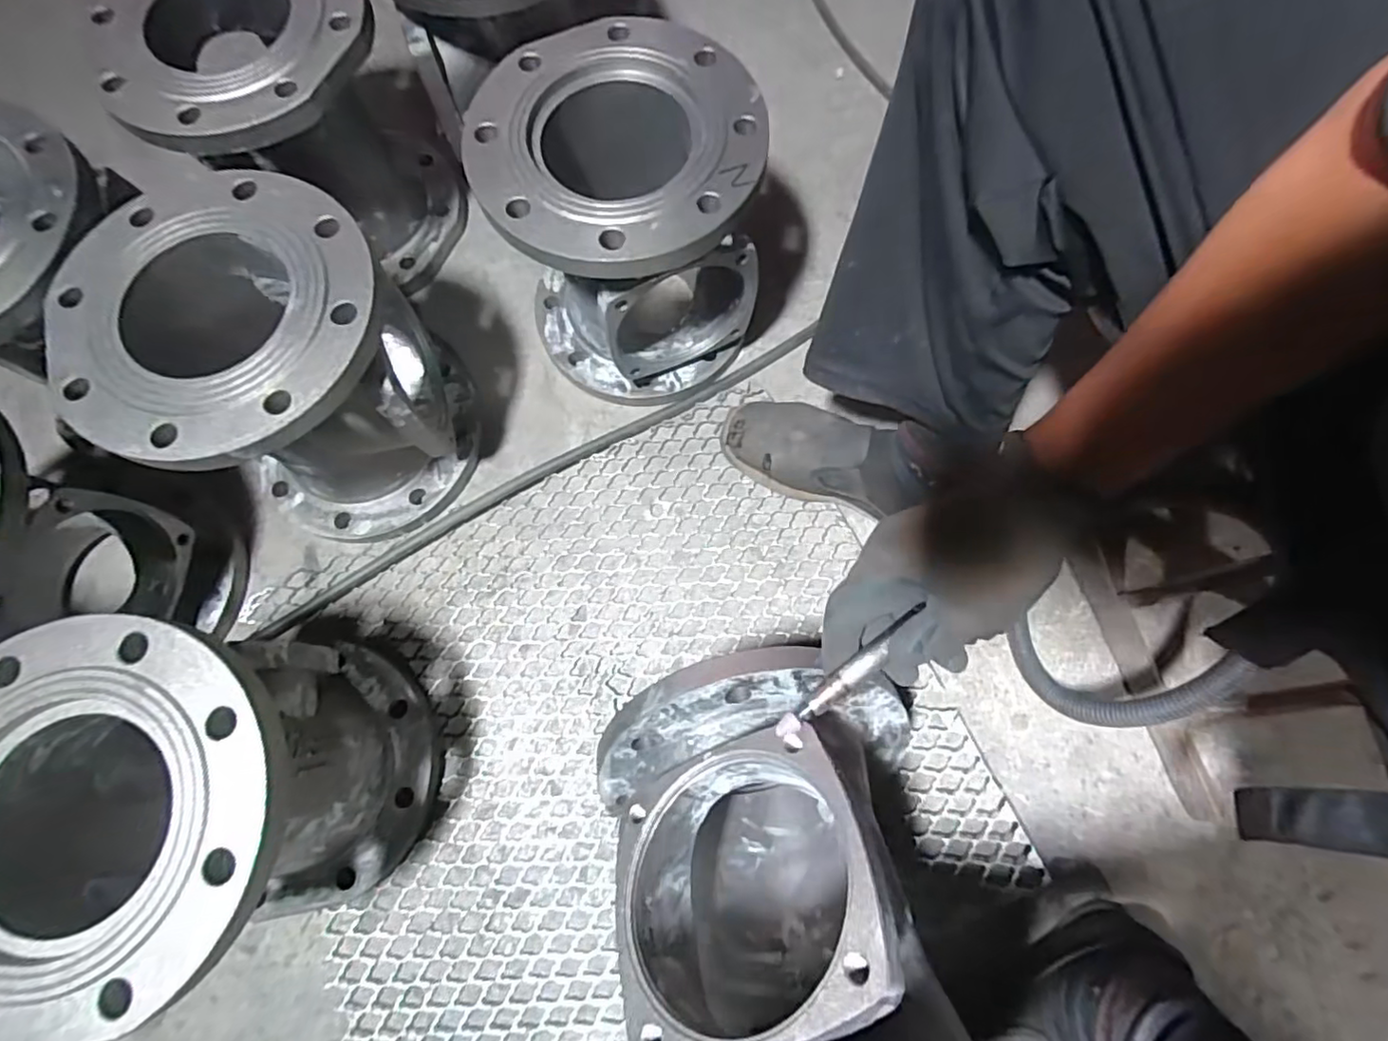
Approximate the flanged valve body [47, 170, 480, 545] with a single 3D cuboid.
[{"bbox_3d":[-0.359,-0.124,0.581,0.234,0.254,0.233,0,74,1],"label":"flanged valve body"}]

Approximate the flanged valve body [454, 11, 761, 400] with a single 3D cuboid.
[{"bbox_3d":[-0.062,-0.276,0.619,0.231,0.250,0.230,-16,75,-4],"label":"flanged valve body"}]

